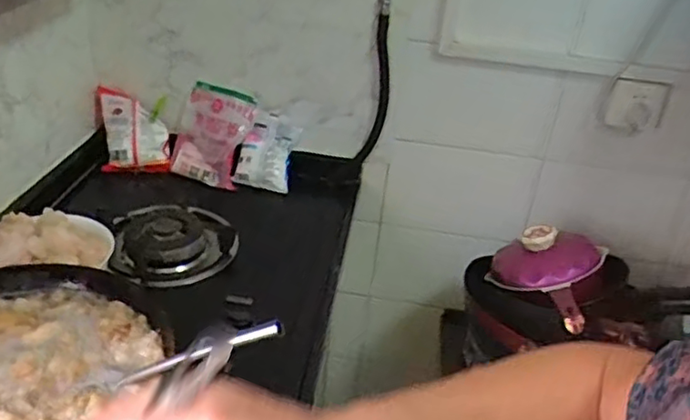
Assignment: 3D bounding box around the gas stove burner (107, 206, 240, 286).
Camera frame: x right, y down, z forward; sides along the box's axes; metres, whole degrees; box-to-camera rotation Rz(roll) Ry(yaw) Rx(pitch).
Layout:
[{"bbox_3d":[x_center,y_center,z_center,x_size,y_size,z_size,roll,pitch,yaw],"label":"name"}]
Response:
[{"bbox_3d":[-0.294,0.049,1.093,0.210,0.064,0.200,-11,35,-28],"label":"gas stove burner"}]

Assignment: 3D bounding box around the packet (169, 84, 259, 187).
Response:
[{"bbox_3d":[-0.288,-0.162,1.386,0.169,0.206,0.054,18,-3,14],"label":"packet"}]

